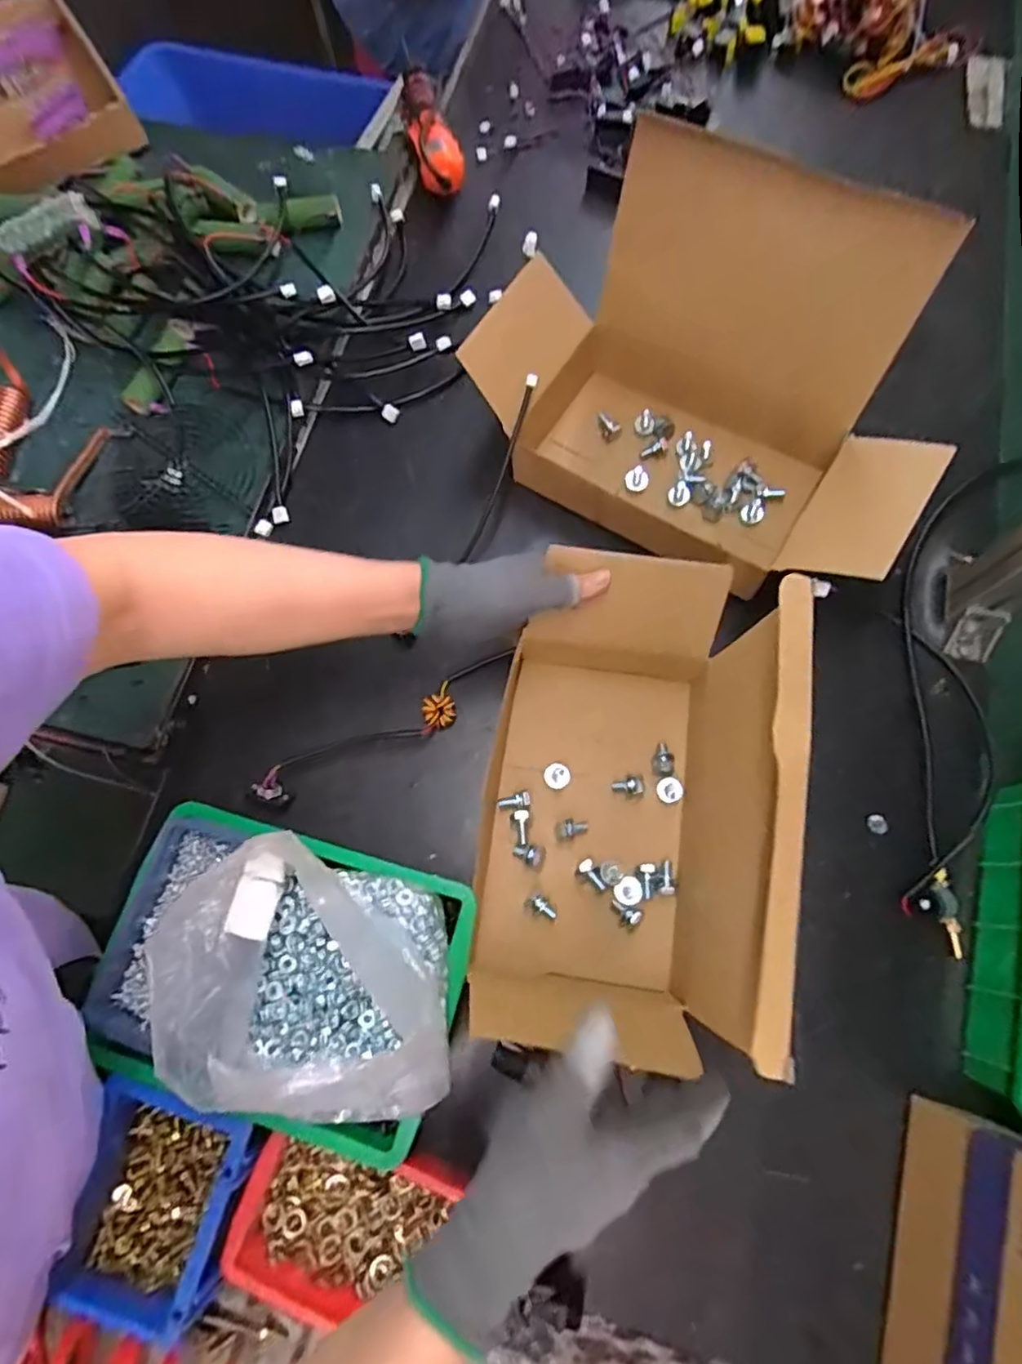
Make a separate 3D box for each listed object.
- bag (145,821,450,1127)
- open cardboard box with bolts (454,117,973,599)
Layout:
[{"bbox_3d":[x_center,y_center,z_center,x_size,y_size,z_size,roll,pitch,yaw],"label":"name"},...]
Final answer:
[{"bbox_3d":[-0.126,0.188,0.392,0.157,0.096,0.175,-17,72,-3],"label":"bag"},{"bbox_3d":[0.163,-0.242,0.527,0.384,0.216,0.219,36,77,13],"label":"open cardboard box with bolts"}]

